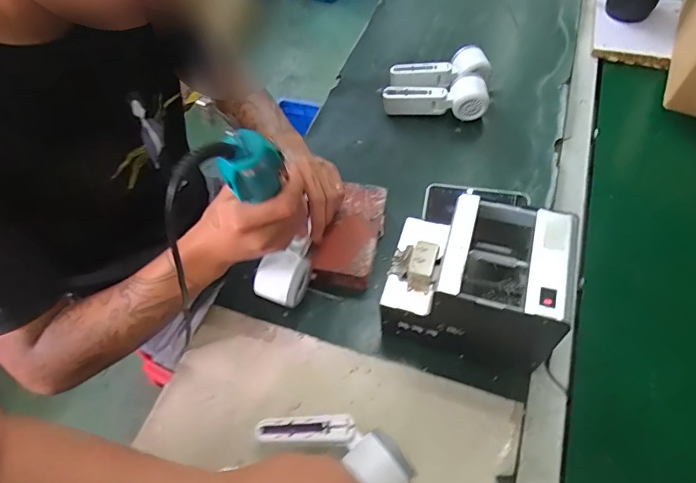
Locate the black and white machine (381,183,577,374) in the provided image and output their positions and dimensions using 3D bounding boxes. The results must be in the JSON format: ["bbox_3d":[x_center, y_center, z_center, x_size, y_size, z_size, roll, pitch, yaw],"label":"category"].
[{"bbox_3d":[0.138,0.045,0.502,0.174,0.155,0.124,14,59,12],"label":"black and white machine"}]

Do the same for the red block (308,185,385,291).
[{"bbox_3d":[0.003,-0.008,0.605,0.079,0.046,0.147,9,58,9],"label":"red block"}]

